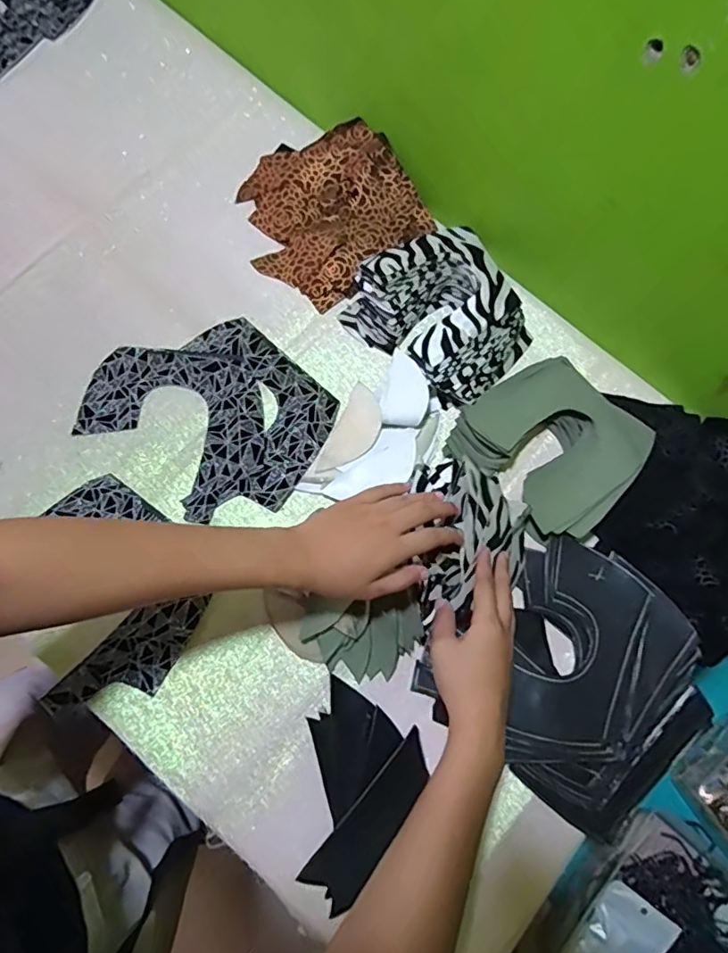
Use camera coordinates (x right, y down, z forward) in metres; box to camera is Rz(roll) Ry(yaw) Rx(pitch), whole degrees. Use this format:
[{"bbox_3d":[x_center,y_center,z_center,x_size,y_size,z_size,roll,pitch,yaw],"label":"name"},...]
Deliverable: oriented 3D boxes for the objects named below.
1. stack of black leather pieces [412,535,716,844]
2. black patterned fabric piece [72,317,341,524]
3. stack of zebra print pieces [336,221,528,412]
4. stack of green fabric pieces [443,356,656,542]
[{"bbox_3d":[0.196,0.183,0.491,0.216,0.027,0.206,-43,83,-13],"label":"stack of black leather pieces"},{"bbox_3d":[-0.152,-0.067,0.556,0.224,0.005,0.185,36,77,4],"label":"black patterned fabric piece"},{"bbox_3d":[0.084,-0.180,0.580,0.185,0.054,0.160,41,76,5],"label":"stack of zebra print pieces"},{"bbox_3d":[0.185,-0.032,0.548,0.151,0.049,0.162,-41,83,-13],"label":"stack of green fabric pieces"}]

